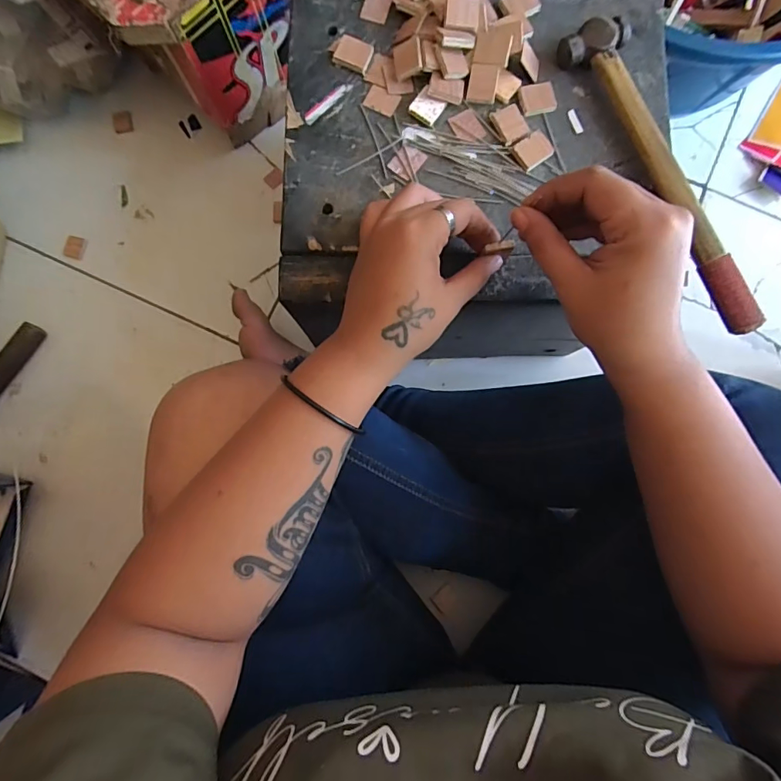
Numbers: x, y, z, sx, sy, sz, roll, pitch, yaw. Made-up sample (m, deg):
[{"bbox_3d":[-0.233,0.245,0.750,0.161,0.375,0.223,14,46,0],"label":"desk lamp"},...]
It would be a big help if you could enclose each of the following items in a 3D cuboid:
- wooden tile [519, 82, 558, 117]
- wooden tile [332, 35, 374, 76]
[{"bbox_3d":[0.107,-0.211,0.327,0.025,0.005,0.021,-10,83,-1],"label":"wooden tile"},{"bbox_3d":[-0.027,-0.245,0.331,0.026,0.006,0.020,21,84,3],"label":"wooden tile"}]

